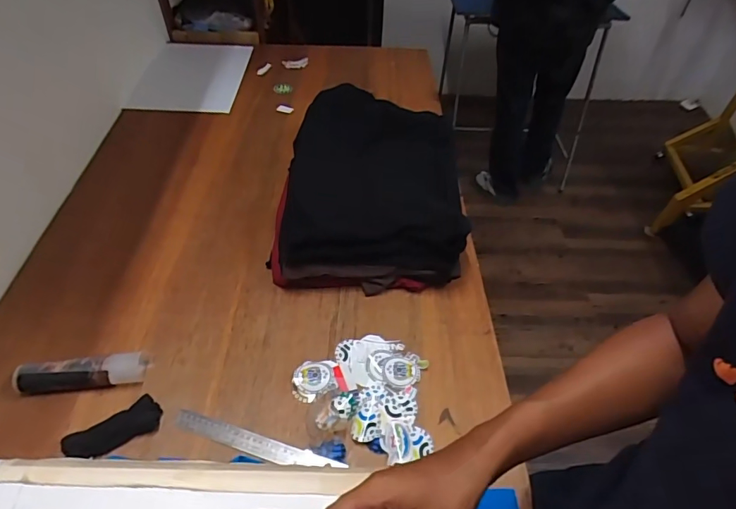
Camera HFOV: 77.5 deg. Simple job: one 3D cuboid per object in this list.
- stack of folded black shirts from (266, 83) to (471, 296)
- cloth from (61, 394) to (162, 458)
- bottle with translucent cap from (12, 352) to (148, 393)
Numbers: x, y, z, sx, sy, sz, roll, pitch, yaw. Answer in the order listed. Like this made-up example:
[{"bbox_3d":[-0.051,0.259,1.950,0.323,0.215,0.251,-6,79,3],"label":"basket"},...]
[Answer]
[{"bbox_3d":[0.001,-0.151,0.985,0.355,0.165,0.512,4,49,-2],"label":"stack of folded black shirts"},{"bbox_3d":[-0.370,0.255,0.667,0.127,0.022,0.046,-22,54,-23],"label":"cloth"},{"bbox_3d":[-0.446,0.184,0.714,0.189,0.033,0.046,-6,50,-11],"label":"bottle with translucent cap"}]

